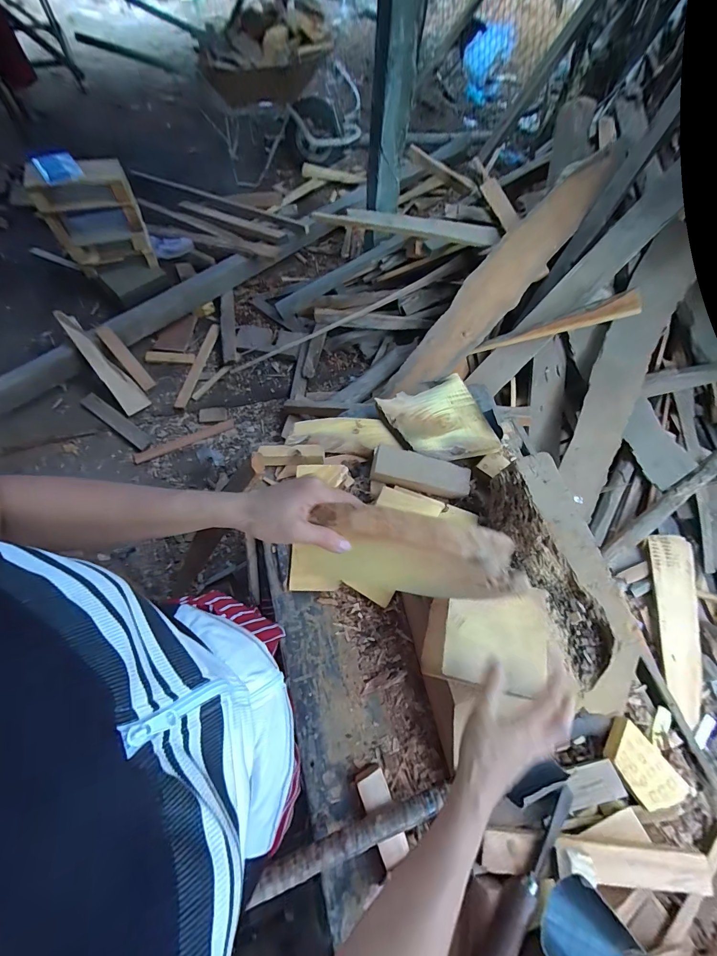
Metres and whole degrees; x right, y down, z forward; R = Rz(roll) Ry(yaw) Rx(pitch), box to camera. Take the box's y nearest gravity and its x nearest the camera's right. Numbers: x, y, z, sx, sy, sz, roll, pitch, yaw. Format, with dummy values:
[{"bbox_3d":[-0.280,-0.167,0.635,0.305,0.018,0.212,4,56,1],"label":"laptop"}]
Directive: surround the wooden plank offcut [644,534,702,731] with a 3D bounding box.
[{"bbox_3d":[1.094,0.486,1.218,0.149,0.043,0.604,13,66,3],"label":"wooden plank offcut"}]

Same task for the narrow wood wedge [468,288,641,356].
[{"bbox_3d":[0.642,-0.514,1.240,0.515,0.047,0.069,-5,59,39],"label":"narrow wood wedge"}]

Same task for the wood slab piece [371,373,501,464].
[{"bbox_3d":[0.187,-0.135,0.839,0.237,0.045,0.234,-19,69,-10],"label":"wood slab piece"}]

